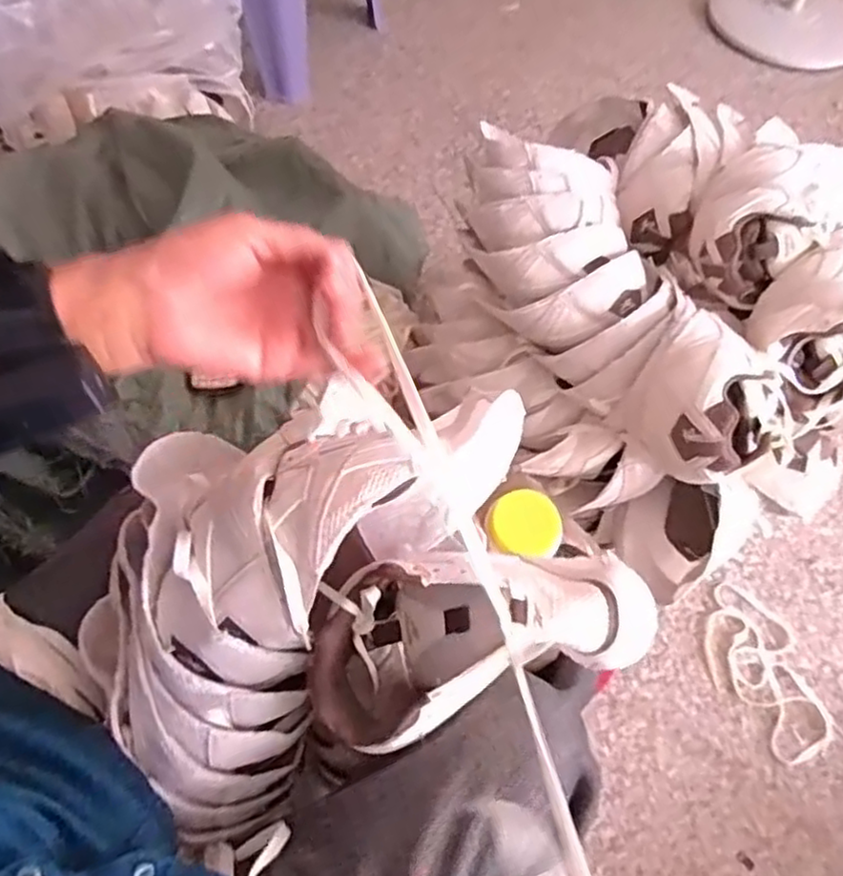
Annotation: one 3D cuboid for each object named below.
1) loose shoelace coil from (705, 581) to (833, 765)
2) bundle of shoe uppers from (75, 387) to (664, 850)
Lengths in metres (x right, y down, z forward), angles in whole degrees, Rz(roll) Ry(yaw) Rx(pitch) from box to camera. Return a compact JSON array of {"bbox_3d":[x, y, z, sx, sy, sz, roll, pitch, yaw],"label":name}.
[{"bbox_3d":[0.446,0.305,0.901,0.126,0.018,0.226,-10,62,-8],"label":"loose shoelace coil"},{"bbox_3d":[-0.059,0.092,0.470,0.338,0.167,0.237,-15,65,-9],"label":"bundle of shoe uppers"}]

